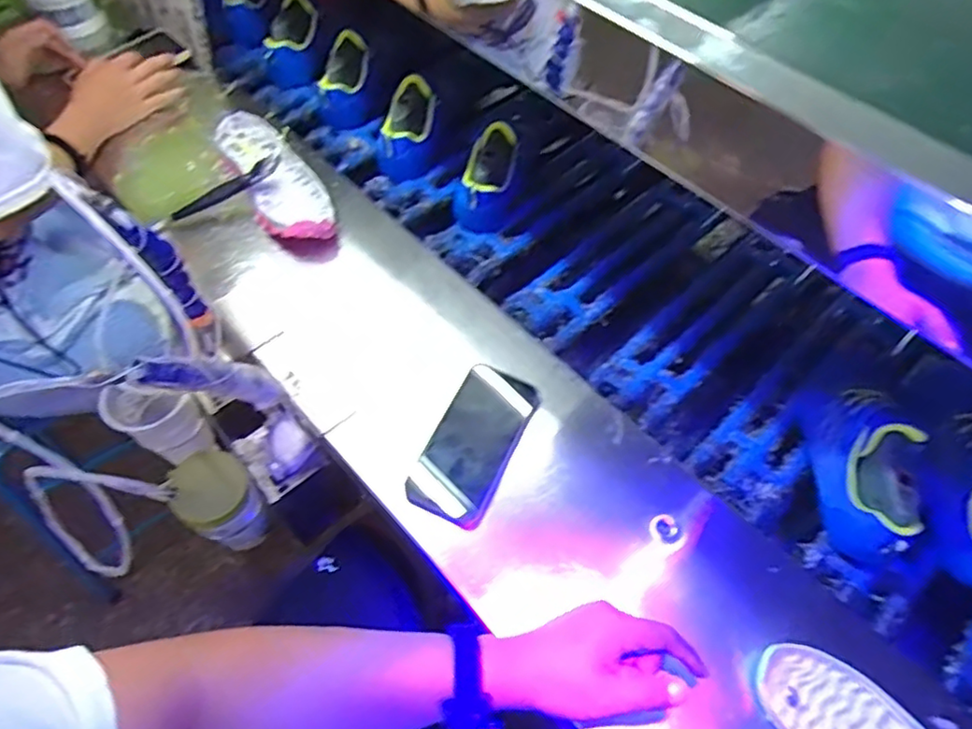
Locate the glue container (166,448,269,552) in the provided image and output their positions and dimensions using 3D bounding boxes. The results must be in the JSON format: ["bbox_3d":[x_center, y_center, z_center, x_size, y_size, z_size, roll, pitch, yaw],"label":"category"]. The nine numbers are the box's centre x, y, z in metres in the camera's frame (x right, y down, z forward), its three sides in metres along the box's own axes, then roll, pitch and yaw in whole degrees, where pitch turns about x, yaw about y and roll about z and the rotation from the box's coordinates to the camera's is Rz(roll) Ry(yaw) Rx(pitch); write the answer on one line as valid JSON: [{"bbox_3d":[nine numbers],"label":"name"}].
[{"bbox_3d":[-0.278,0.152,0.663,0.070,0.128,0.068,1,56,-1],"label":"glue container"}]

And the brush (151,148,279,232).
[{"bbox_3d":[-0.324,-0.209,0.753,0.170,0.018,0.017,-32,62,-6],"label":"brush"}]

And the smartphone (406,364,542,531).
[{"bbox_3d":[-0.010,0.075,0.610,0.079,0.015,0.158,25,67,12],"label":"smartphone"}]

